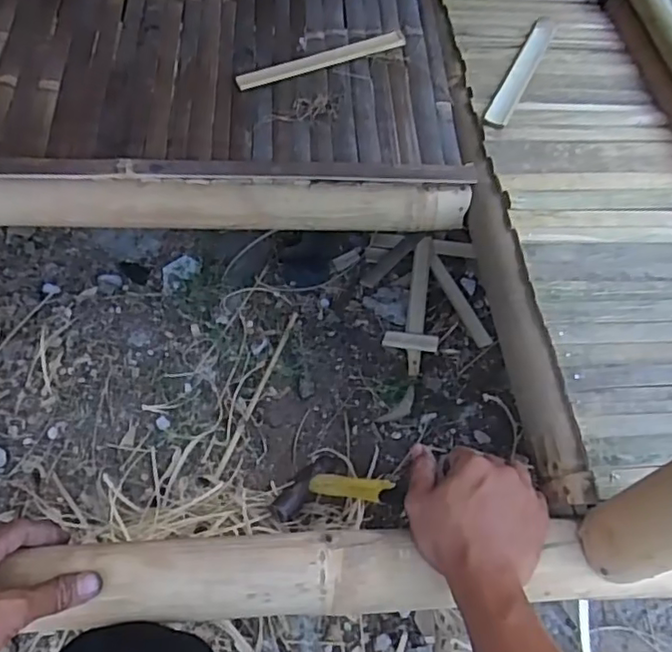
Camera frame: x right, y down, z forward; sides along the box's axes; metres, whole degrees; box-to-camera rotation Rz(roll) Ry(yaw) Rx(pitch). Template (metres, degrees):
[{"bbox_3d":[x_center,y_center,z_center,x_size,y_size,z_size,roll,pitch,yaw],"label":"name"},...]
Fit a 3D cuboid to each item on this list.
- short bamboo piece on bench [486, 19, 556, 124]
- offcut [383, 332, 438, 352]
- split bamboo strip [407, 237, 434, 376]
[{"bbox_3d":[0.250,-0.345,0.817,0.027,0.014,0.252,25,62,9],"label":"short bamboo piece on bench"},{"bbox_3d":[0.104,0.022,0.855,0.076,0.008,0.026,6,60,19],"label":"offcut"},{"bbox_3d":[0.119,-0.033,0.892,0.027,0.010,0.226,2,63,17],"label":"split bamboo strip"}]

